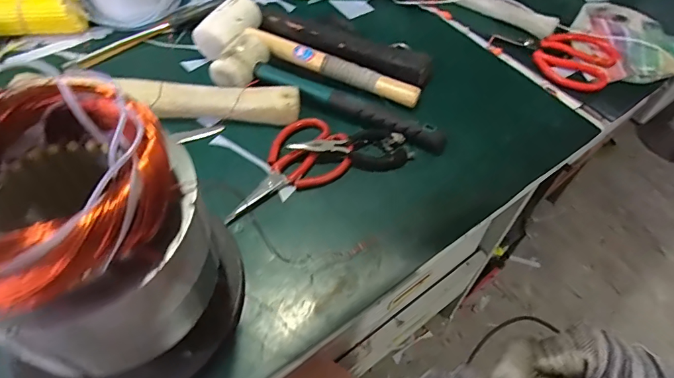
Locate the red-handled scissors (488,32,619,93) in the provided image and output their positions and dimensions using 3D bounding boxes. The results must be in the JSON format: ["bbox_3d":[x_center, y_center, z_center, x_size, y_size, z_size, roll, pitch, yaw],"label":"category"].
[{"bbox_3d":[0.291,-0.188,0.568,0.149,0.028,0.095,35,61,22],"label":"red-handled scissors"}]

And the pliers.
[{"bbox_3d":[0.018,-0.048,0.476,0.130,0.017,0.047,4,54,2],"label":"pliers"}]

